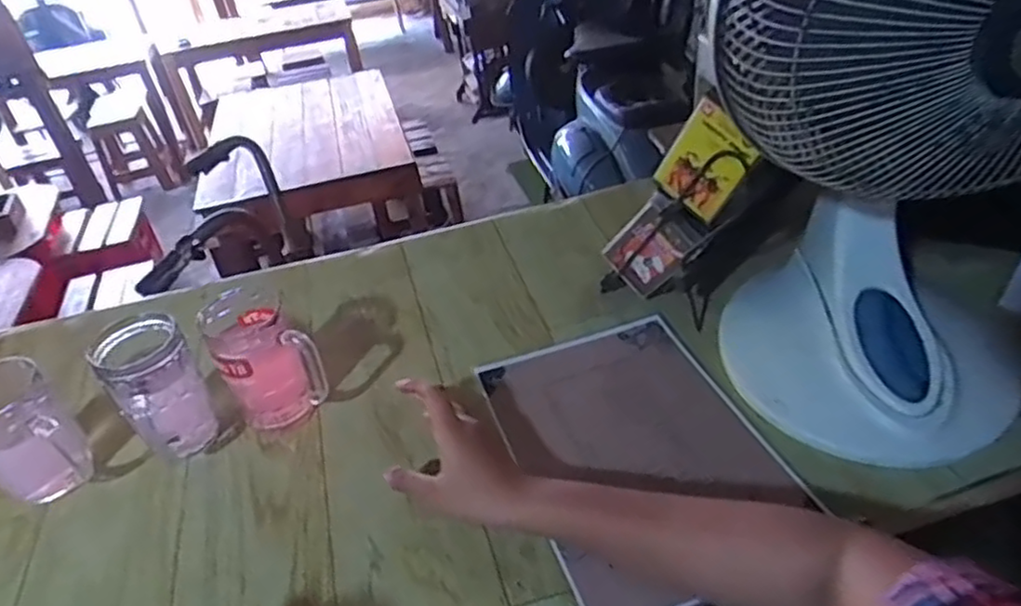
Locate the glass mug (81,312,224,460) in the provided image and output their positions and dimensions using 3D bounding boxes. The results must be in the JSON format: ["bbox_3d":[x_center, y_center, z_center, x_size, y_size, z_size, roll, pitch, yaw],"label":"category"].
[{"bbox_3d":[-0.311,0.086,0.630,0.081,0.136,0.073,29,51,36],"label":"glass mug"}]

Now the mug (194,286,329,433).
[{"bbox_3d":[-0.227,0.062,0.652,0.074,0.130,0.094,-31,45,-27],"label":"mug"}]

